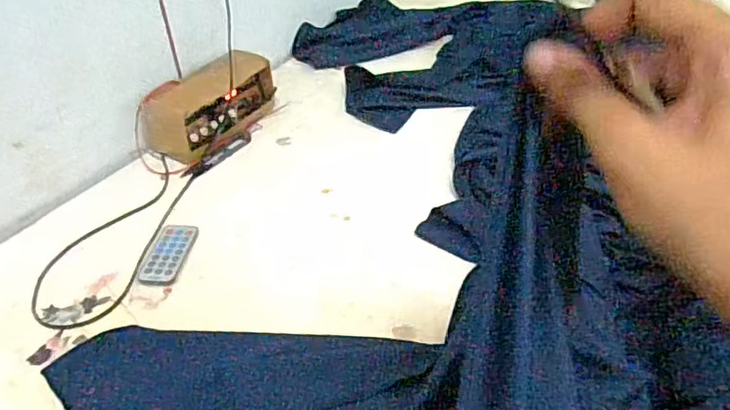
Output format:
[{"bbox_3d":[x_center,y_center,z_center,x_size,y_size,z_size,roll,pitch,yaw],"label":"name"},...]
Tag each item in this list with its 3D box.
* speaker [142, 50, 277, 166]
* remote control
[{"bbox_3d":[-0.209,-0.141,0.764,0.083,0.085,0.187,23,45,26],"label":"speaker"},{"bbox_3d":[-0.209,0.051,0.598,0.040,0.006,0.088,2,40,4],"label":"remote control"}]

